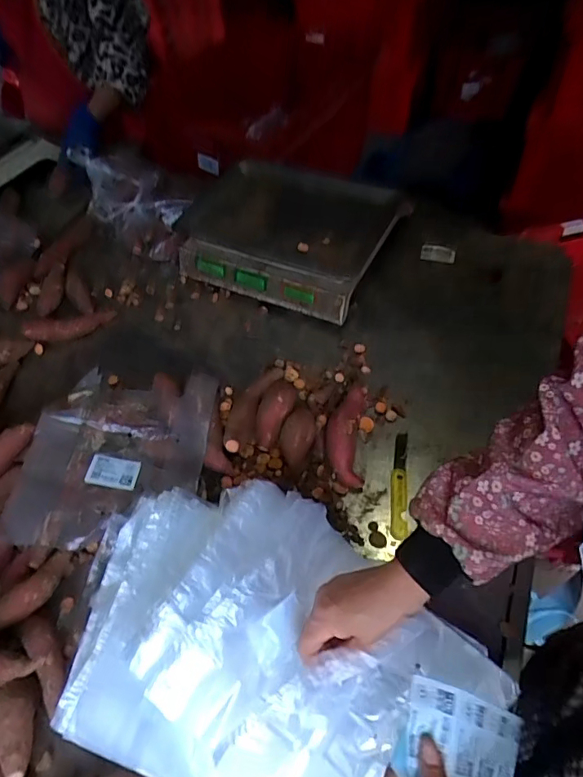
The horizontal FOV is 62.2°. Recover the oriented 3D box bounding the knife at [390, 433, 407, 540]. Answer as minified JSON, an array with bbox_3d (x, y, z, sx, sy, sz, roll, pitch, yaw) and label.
[{"bbox_3d":[0.138,0.120,0.620,0.019,0.011,0.144,5,53,7],"label":"knife"}]

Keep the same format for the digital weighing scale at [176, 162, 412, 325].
[{"bbox_3d":[0.009,-0.273,0.855,0.299,0.101,0.285,19,56,17],"label":"digital weighing scale"}]

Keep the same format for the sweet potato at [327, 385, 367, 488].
[{"bbox_3d":[0.072,0.060,0.641,0.049,0.044,0.137,3,53,5],"label":"sweet potato"}]

